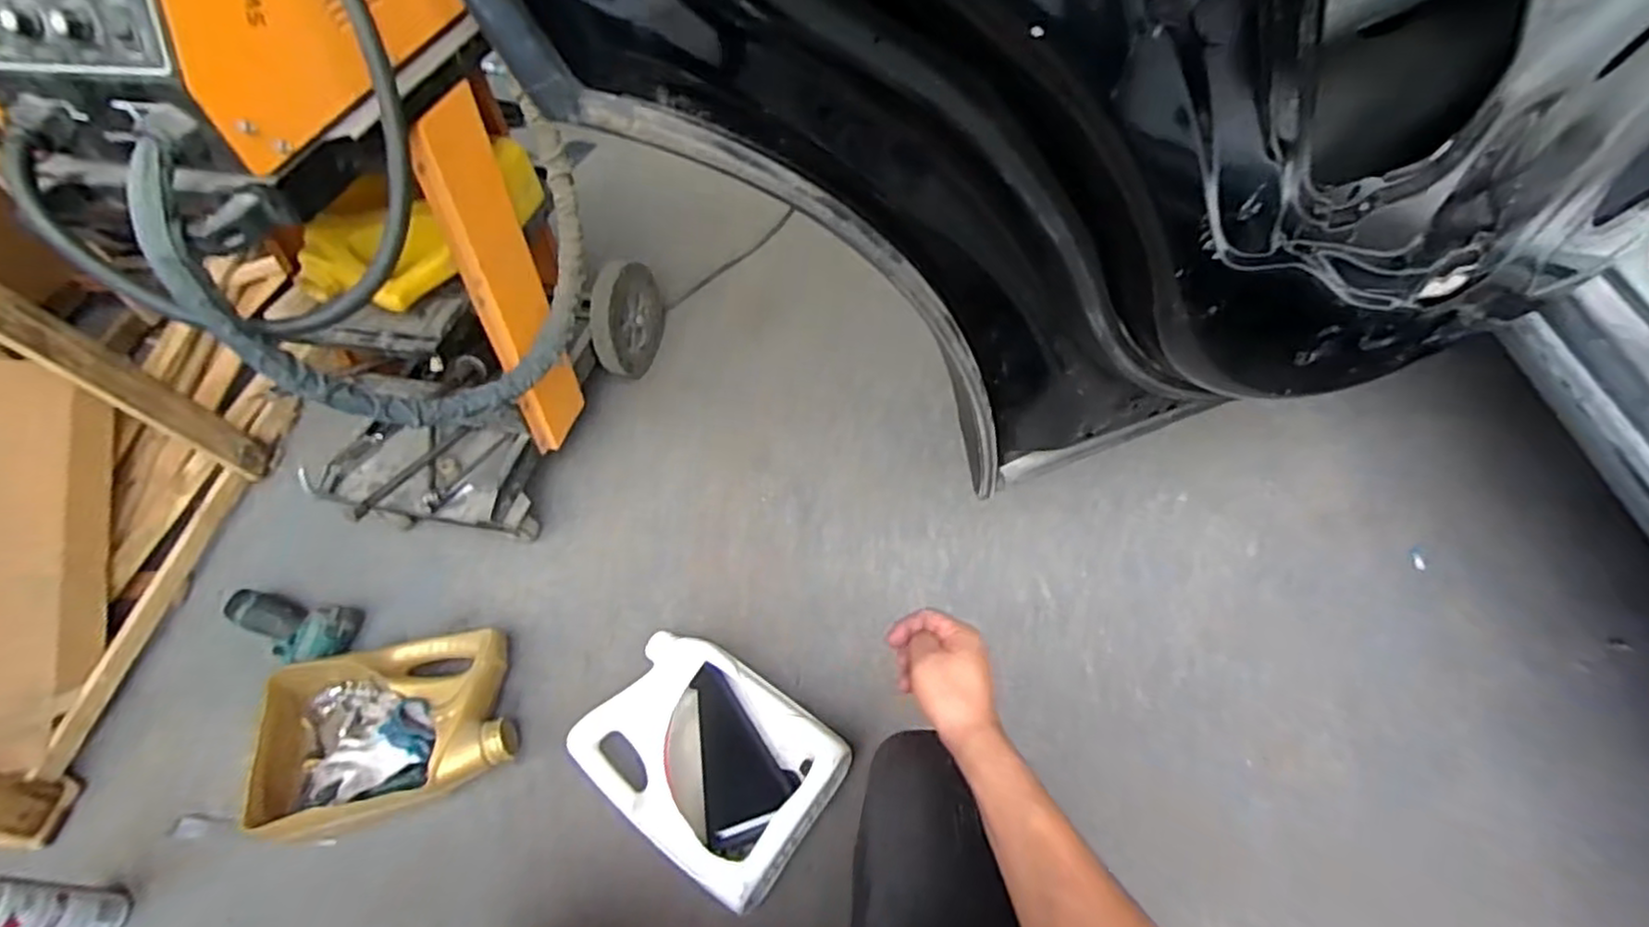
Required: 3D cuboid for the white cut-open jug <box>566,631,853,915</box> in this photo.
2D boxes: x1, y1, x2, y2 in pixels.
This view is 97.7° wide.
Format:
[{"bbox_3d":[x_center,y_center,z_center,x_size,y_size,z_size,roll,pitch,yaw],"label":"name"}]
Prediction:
[{"bbox_3d":[-0.145,0.356,0.881,0.301,0.094,0.217,30,62,22],"label":"white cut-open jug"}]

